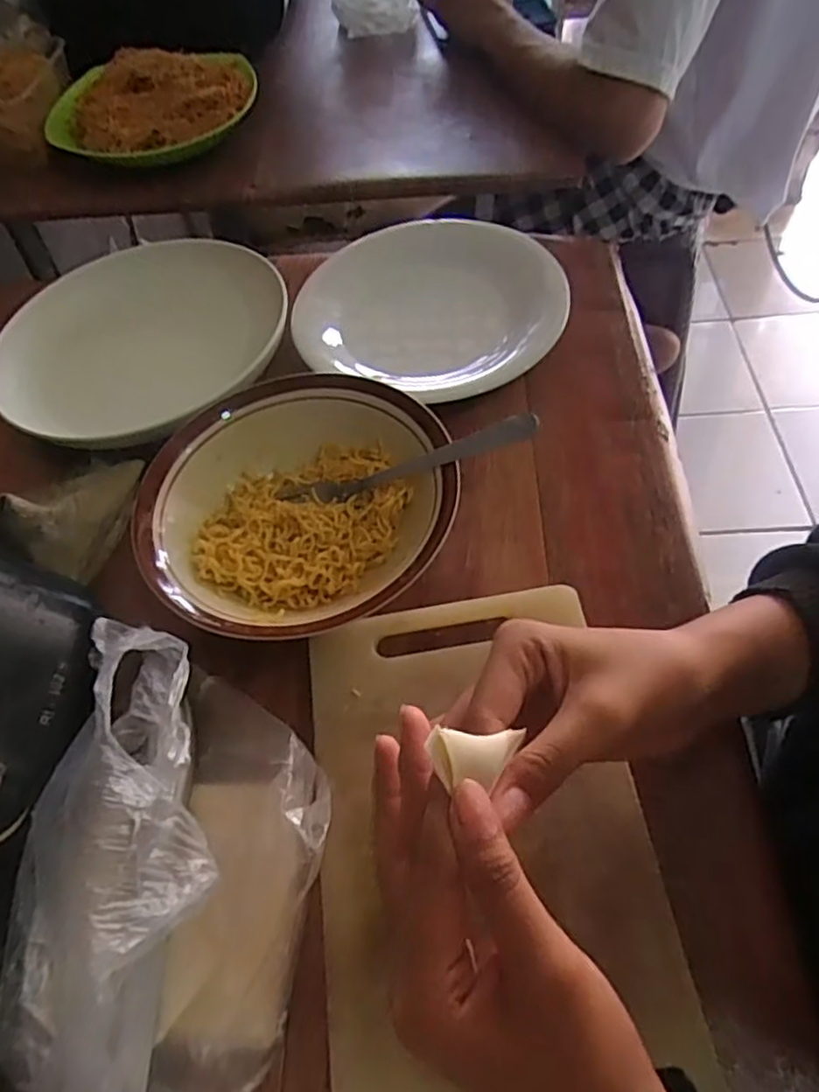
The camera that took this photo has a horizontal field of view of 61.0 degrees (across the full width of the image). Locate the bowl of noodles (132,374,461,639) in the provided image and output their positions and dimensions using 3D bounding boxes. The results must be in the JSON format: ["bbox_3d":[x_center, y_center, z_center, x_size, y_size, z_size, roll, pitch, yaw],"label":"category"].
[{"bbox_3d":[-0.065,-0.024,0.398,0.169,0.039,0.175,-2,57,3],"label":"bowl of noodles"}]

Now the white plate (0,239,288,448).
[{"bbox_3d":[-0.189,-0.153,0.511,0.189,0.036,0.208,1,57,6],"label":"white plate"}]

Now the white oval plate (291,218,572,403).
[{"bbox_3d":[0.017,-0.179,0.507,0.183,0.023,0.164,13,59,13],"label":"white oval plate"}]

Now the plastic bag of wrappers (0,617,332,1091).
[{"bbox_3d":[-0.098,0.138,0.267,0.105,0.076,0.200,14,55,12],"label":"plastic bag of wrappers"}]

